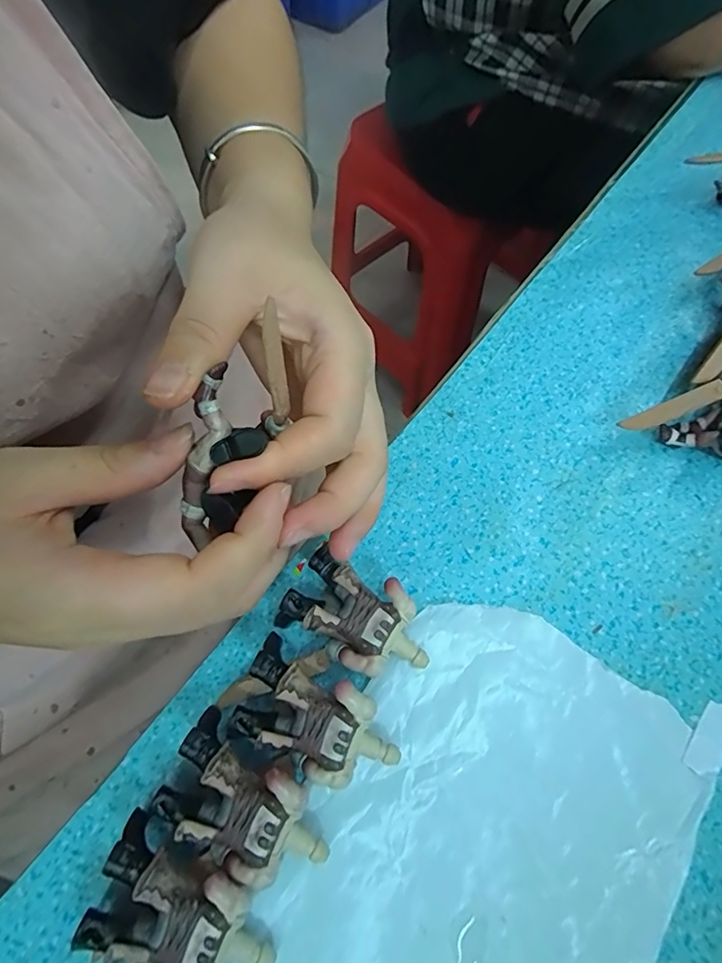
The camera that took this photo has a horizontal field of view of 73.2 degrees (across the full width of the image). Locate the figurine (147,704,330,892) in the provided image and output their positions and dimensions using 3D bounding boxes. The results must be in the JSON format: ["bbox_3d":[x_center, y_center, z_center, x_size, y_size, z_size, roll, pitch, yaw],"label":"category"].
[{"bbox_3d":[-0.040,0.112,0.167,0.059,0.022,0.034,30,70,15],"label":"figurine"}]

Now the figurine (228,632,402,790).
[{"bbox_3d":[-0.016,0.087,0.177,0.059,0.024,0.034,24,69,13],"label":"figurine"}]

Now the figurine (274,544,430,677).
[{"bbox_3d":[0.000,0.055,0.195,0.057,0.020,0.035,26,69,14],"label":"figurine"}]

